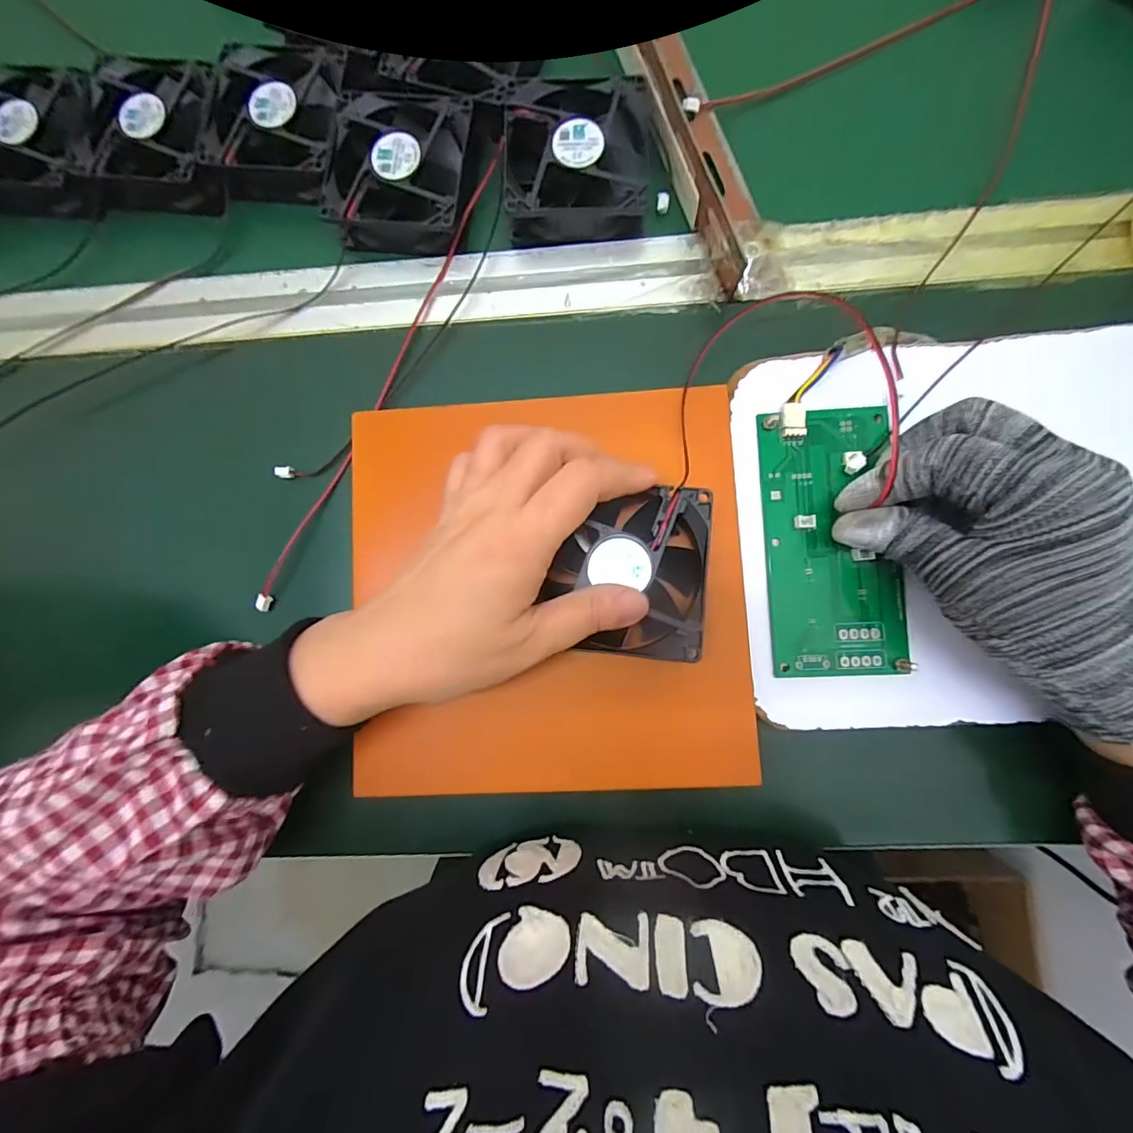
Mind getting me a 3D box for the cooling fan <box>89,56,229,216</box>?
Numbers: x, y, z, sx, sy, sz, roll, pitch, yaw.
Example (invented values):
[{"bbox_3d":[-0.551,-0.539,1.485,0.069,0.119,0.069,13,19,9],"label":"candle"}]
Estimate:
[{"bbox_3d":[-0.246,-0.265,0.297,0.082,0.023,0.081,3,83,5],"label":"cooling fan"}]

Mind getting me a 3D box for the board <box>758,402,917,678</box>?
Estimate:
[{"bbox_3d":[0.132,-0.013,0.243,0.065,0.006,0.134,-6,86,4],"label":"board"}]

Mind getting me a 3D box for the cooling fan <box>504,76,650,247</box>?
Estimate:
[{"bbox_3d":[0.006,-0.232,0.278,0.079,0.027,0.080,0,83,4],"label":"cooling fan"}]

